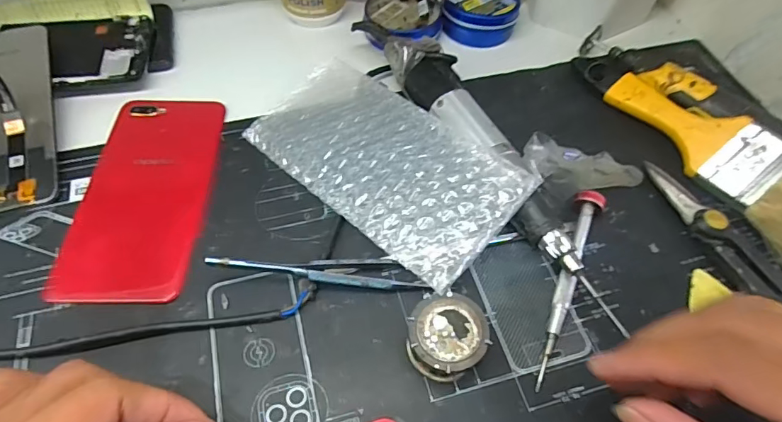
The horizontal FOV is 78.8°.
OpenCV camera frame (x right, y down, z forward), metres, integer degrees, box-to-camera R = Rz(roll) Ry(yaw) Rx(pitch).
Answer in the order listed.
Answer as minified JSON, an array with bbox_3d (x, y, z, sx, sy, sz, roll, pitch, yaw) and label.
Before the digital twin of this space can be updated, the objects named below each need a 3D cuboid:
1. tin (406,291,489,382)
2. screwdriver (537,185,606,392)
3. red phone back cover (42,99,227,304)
[{"bbox_3d":[0.027,0.064,0.241,0.037,0.023,0.038,1,57,-2],"label":"tin"},{"bbox_3d":[0.097,0.039,0.264,0.016,0.015,0.119,22,59,12],"label":"screwdriver"},{"bbox_3d":[-0.150,-0.014,0.295,0.074,0.008,0.149,1,57,-2],"label":"red phone back cover"}]

